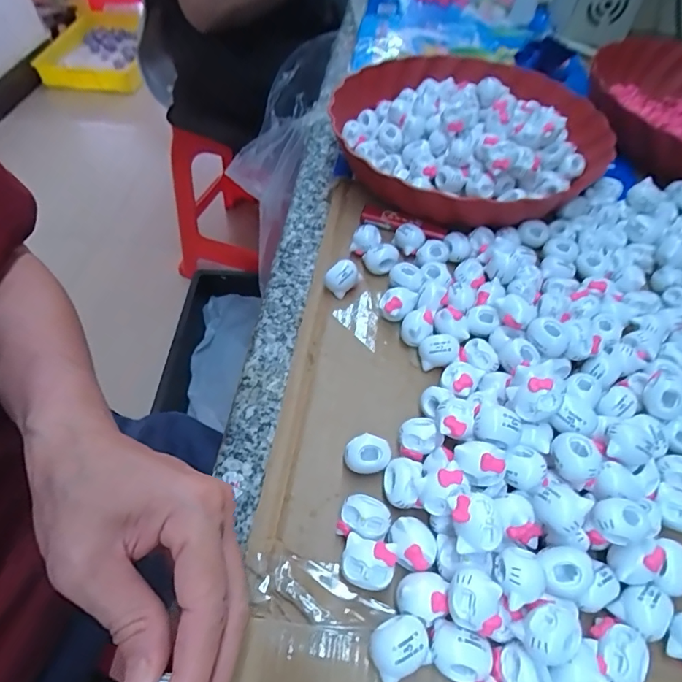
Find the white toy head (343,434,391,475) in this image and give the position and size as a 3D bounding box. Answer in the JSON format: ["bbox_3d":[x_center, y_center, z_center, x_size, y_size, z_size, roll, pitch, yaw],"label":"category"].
[{"bbox_3d":[0.015,0.066,0.260,0.024,0.020,0.018,18,54,10],"label":"white toy head"}]

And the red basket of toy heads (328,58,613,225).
[{"bbox_3d":[0.110,-0.189,0.418,0.230,0.065,0.231,1,53,-2],"label":"red basket of toy heads"}]

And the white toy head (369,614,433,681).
[{"bbox_3d":[0.026,0.135,0.204,0.025,0.021,0.022,-20,57,-17],"label":"white toy head"}]

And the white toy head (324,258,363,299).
[{"bbox_3d":[0.001,-0.045,0.341,0.019,0.026,0.023,30,57,18],"label":"white toy head"}]

